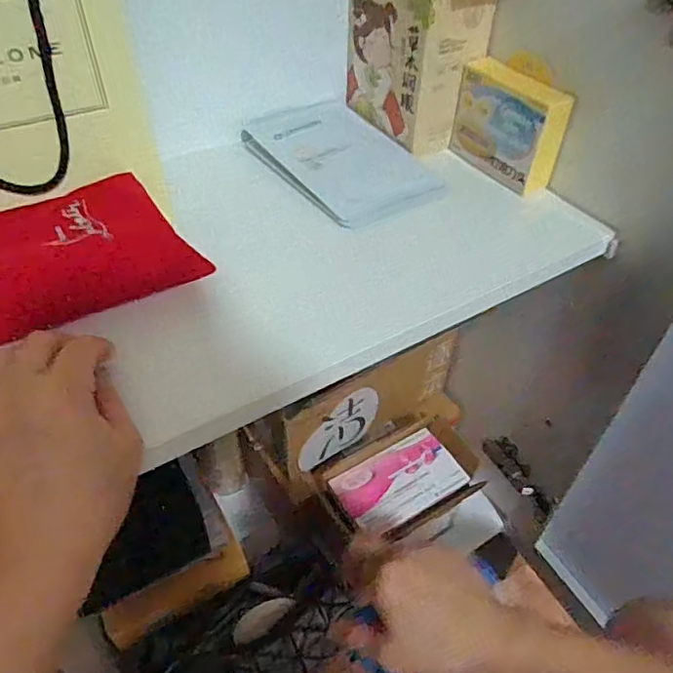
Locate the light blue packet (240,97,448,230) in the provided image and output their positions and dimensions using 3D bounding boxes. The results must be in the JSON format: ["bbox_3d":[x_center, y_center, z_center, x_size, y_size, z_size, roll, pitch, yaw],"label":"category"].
[{"bbox_3d":[0.001,-0.156,0.499,0.111,0.018,0.171,-26,53,-26],"label":"light blue packet"}]

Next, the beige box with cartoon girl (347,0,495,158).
[{"bbox_3d":[0.068,-0.245,0.496,0.074,0.128,0.111,-23,52,-24],"label":"beige box with cartoon girl"}]

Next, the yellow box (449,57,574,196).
[{"bbox_3d":[0.138,-0.176,0.470,0.033,0.074,0.094,-29,54,-28],"label":"yellow box"}]

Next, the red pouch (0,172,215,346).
[{"bbox_3d":[-0.165,-0.049,0.336,0.151,0.014,0.088,-27,77,-36],"label":"red pouch"}]

